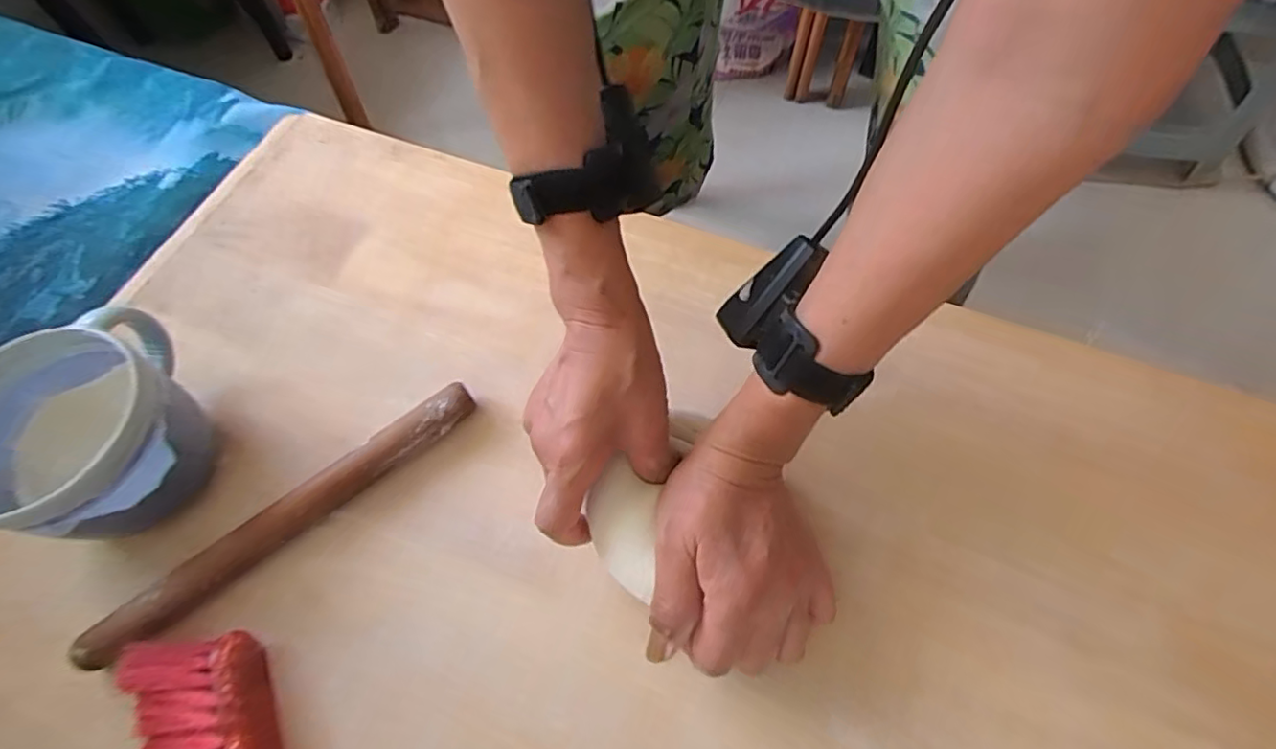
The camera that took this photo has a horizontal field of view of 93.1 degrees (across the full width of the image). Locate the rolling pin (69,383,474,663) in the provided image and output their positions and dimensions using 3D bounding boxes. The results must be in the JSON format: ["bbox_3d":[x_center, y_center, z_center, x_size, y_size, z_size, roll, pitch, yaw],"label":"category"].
[{"bbox_3d":[-0.220,0.091,0.388,0.259,0.020,0.025,-37,67,-15],"label":"rolling pin"}]

